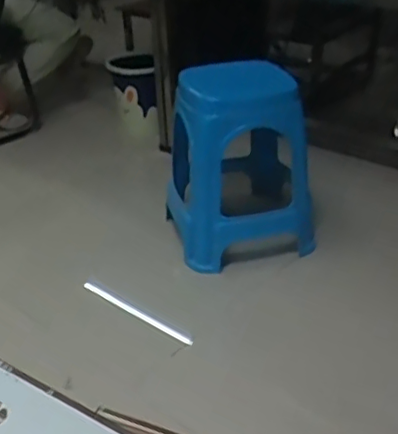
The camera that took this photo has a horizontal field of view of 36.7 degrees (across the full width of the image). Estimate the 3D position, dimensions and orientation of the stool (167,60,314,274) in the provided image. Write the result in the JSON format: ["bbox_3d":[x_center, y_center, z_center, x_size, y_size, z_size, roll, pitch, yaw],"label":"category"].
[{"bbox_3d":[0.102,-0.150,1.542,0.352,0.465,0.277,-3,32,-5],"label":"stool"}]

